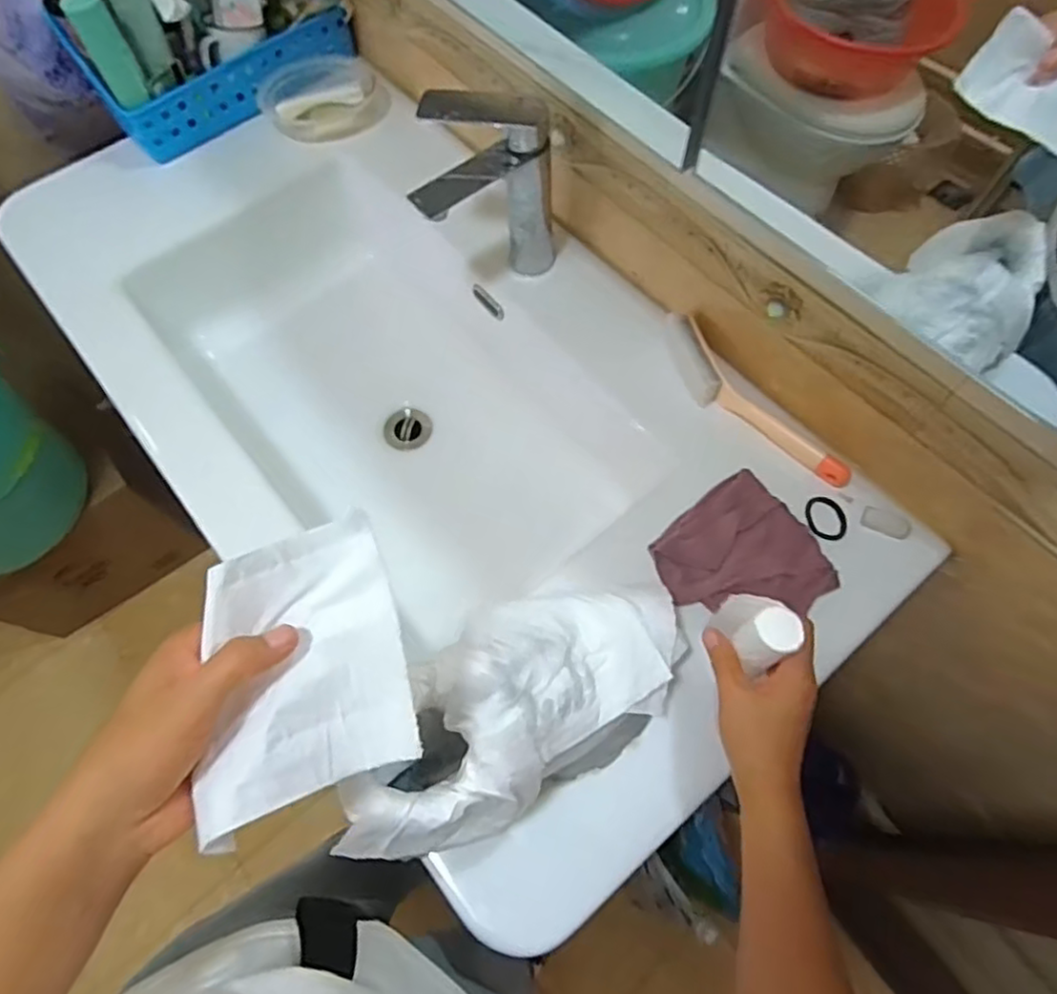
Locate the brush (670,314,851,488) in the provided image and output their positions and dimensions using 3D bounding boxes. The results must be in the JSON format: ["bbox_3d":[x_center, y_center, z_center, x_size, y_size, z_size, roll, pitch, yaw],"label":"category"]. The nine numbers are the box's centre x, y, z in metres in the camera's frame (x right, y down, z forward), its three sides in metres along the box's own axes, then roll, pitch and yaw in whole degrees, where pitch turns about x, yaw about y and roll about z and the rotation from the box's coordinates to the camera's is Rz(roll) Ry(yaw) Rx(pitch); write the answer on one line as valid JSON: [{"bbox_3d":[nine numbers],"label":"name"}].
[{"bbox_3d":[0.210,-0.089,0.646,0.035,0.037,0.226,-37,69,-14],"label":"brush"}]

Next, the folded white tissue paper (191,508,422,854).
[{"bbox_3d":[-0.111,0.081,0.326,0.099,0.014,0.129,-8,78,-24],"label":"folded white tissue paper"}]

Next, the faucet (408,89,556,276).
[{"bbox_3d":[-0.039,-0.285,0.667,0.126,0.187,0.105,1,65,2],"label":"faucet"}]

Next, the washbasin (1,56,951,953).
[{"bbox_3d":[-0.127,-0.073,0.834,0.507,0.339,0.977,-38,70,-15],"label":"washbasin"}]

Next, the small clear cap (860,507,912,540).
[{"bbox_3d":[0.323,0.024,0.601,0.040,0.006,0.021,29,69,14],"label":"small clear cap"}]

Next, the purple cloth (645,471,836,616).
[{"bbox_3d":[0.188,0.056,0.590,0.129,0.018,0.130,-33,69,-13],"label":"purple cloth"}]

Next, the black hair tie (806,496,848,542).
[{"bbox_3d":[0.272,0.019,0.611,0.035,0.006,0.044,-21,66,-8],"label":"black hair tie"}]

